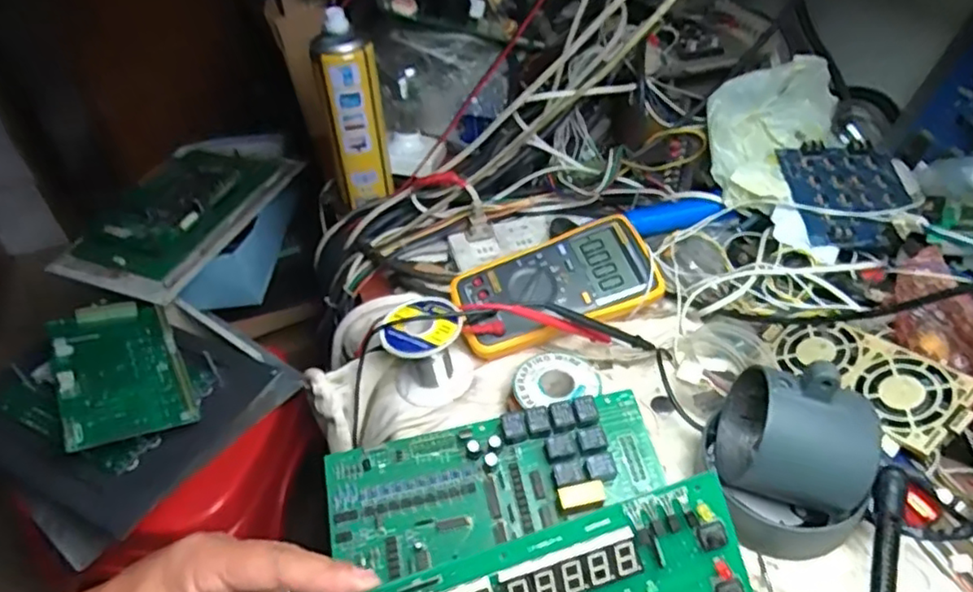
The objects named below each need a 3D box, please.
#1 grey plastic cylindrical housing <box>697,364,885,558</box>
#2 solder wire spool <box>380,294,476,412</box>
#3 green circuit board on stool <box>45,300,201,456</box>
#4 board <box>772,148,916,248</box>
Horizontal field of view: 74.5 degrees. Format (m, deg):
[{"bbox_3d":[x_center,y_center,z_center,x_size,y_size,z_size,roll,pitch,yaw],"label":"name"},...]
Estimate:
[{"bbox_3d":[0.192,0.102,0.410,0.105,0.108,0.079,25,51,27],"label":"grey plastic cylindrical housing"},{"bbox_3d":[-0.048,0.041,0.521,0.067,0.058,0.059,-11,44,-7],"label":"solder wire spool"},{"bbox_3d":[-0.398,0.077,0.695,0.117,0.014,0.205,-12,49,-32],"label":"green circuit board on stool"},{"bbox_3d":[0.333,-0.094,0.587,0.101,0.011,0.118,-2,56,0],"label":"board"}]

